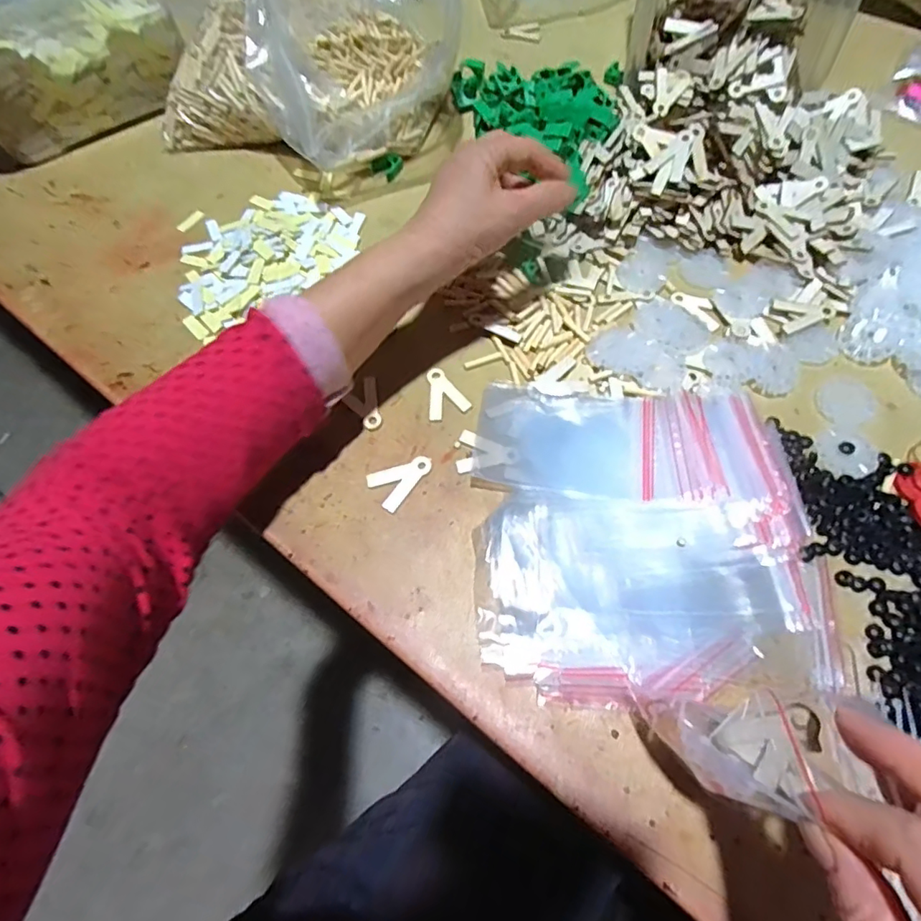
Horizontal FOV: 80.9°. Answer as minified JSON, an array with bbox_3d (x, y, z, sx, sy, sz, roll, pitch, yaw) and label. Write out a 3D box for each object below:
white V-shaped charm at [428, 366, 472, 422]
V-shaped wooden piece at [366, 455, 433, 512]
[{"bbox_3d":[-0.013,-0.053,0.409,0.031,0.004,0.045,-17,66,-5],"label":"white V-shaped charm"},{"bbox_3d":[-0.044,0.011,0.380,0.030,0.004,0.046,35,72,17],"label":"V-shaped wooden piece"}]

